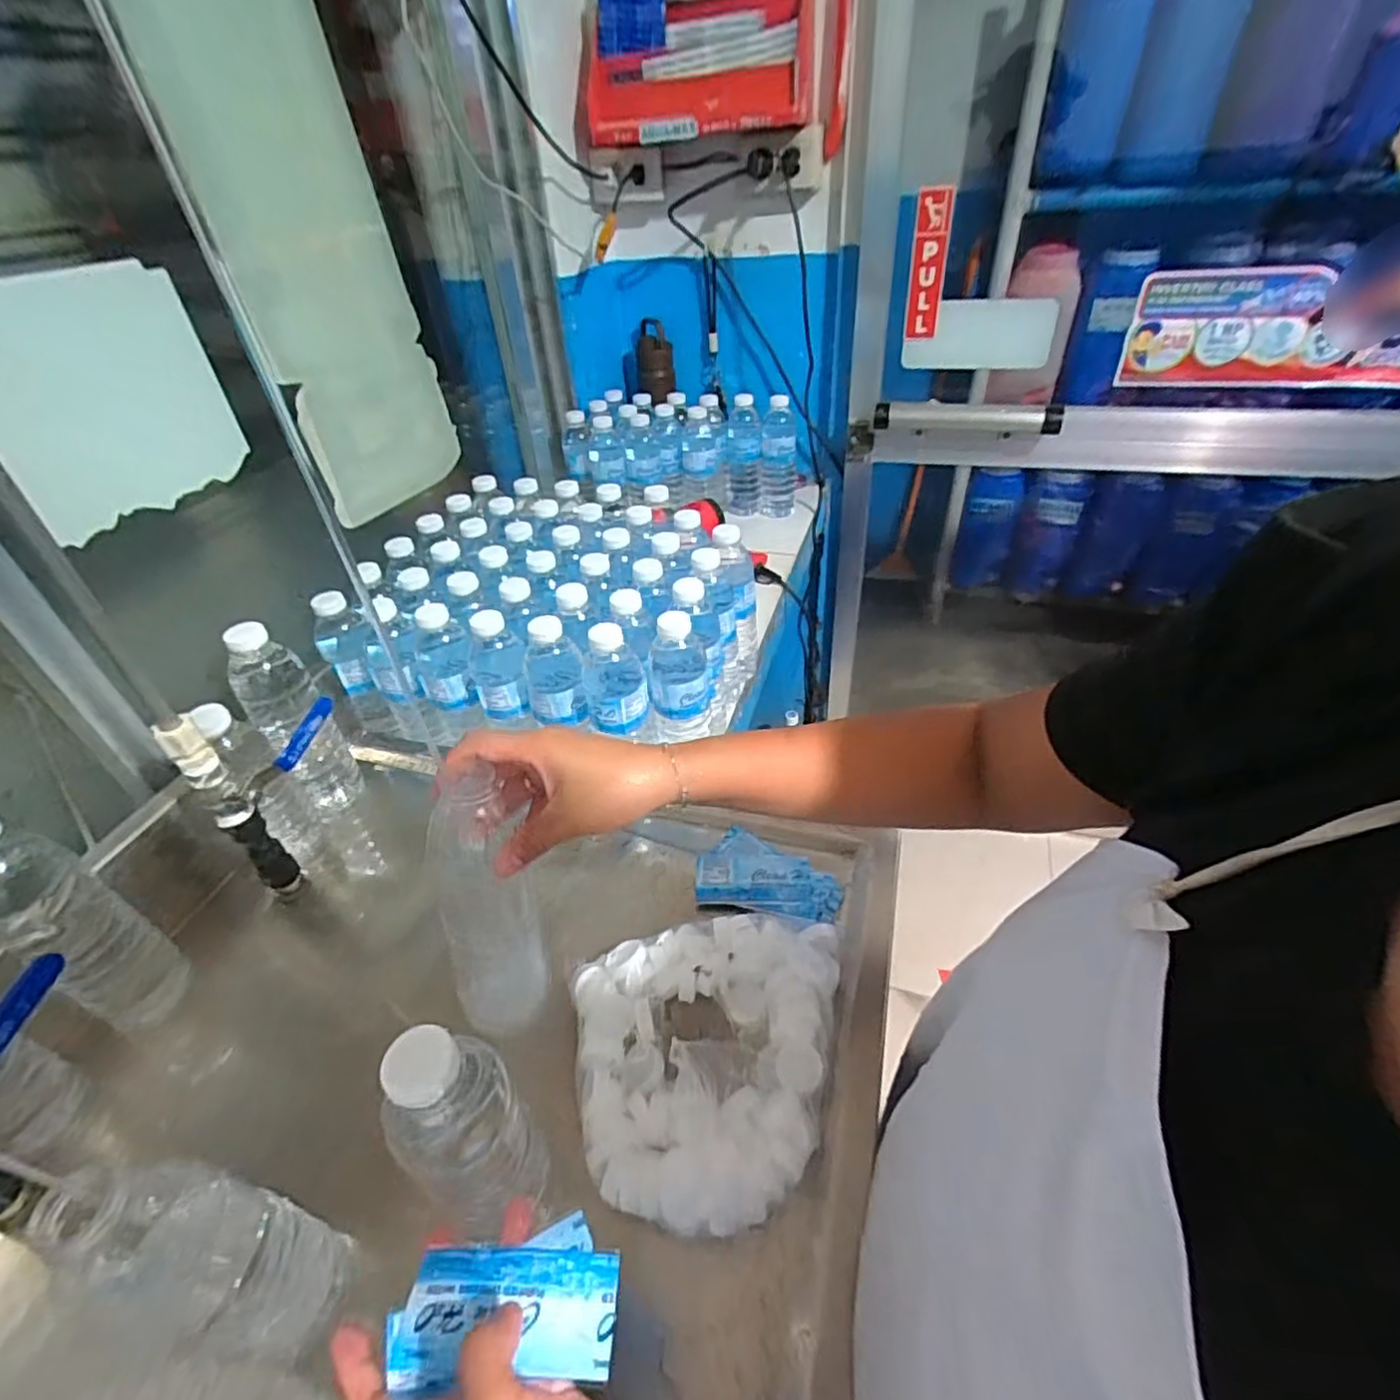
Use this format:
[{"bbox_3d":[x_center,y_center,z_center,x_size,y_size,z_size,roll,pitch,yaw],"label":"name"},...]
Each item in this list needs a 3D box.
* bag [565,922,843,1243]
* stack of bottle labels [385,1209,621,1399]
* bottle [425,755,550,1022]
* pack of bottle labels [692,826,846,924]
[{"bbox_3d":[0.015,0.247,0.462,0.202,0.038,0.193,-9,40,-5],"label":"bag"},{"bbox_3d":[-0.091,0.285,0.315,0.102,0.010,0.055,0,40,-4],"label":"stack of bottle labels"},{"bbox_3d":[-0.140,0.128,0.436,0.057,0.188,0.053,2,22,8],"label":"bottle"},{"bbox_3d":[0.060,0.158,0.585,0.124,0.016,0.077,8,42,15],"label":"pack of bottle labels"}]

